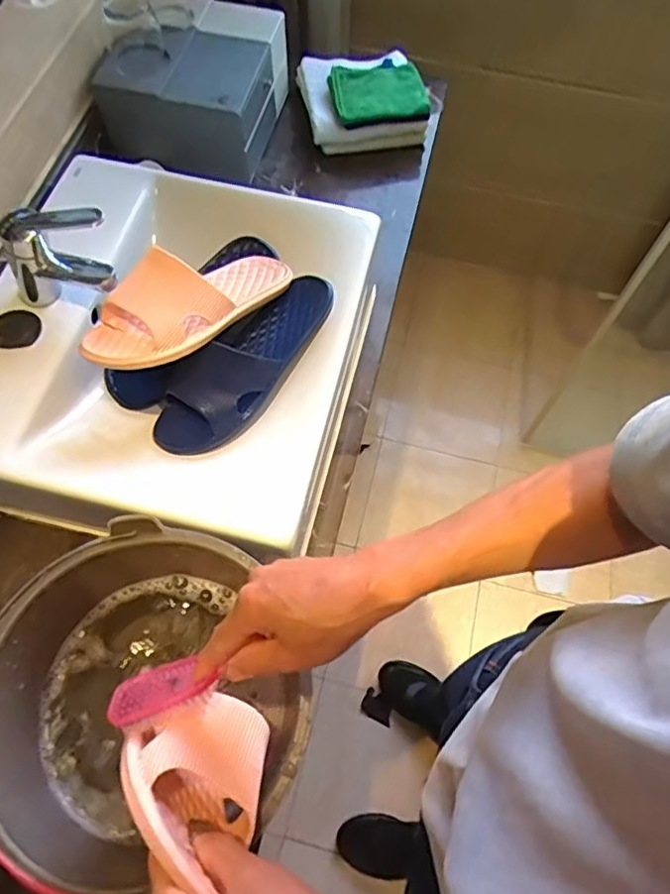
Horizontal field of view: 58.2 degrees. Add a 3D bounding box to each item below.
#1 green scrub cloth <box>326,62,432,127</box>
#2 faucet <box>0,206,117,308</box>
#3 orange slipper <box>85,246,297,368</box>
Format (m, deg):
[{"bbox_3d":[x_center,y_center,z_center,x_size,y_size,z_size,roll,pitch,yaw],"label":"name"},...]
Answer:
[{"bbox_3d":[0.065,-0.523,0.878,0.141,0.049,0.085,-8,65,-6],"label":"green scrub cloth"},{"bbox_3d":[-0.295,-0.201,0.647,0.117,0.102,0.054,2,65,-1],"label":"faucet"},{"bbox_3d":[-0.152,-0.163,0.648,0.250,0.079,0.104,-35,70,-16],"label":"orange slipper"}]

